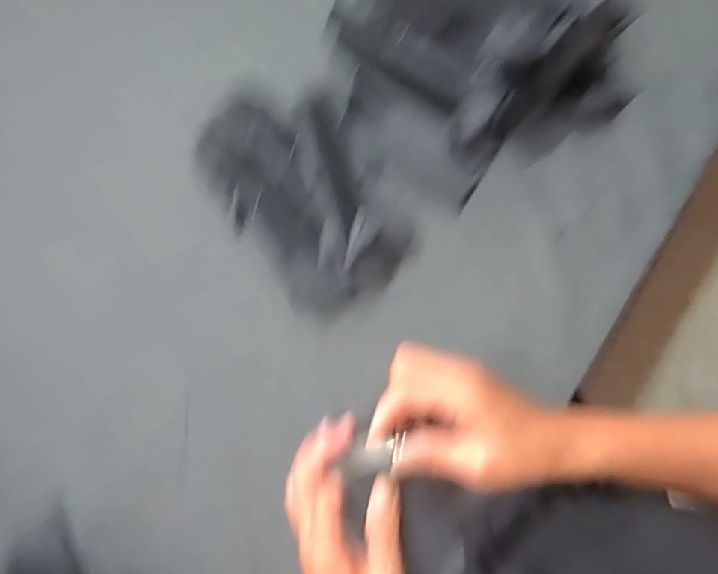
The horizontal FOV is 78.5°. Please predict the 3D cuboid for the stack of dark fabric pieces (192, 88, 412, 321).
[{"bbox_3d":[-0.045,-0.083,0.416,0.144,0.062,0.199,-36,79,-9],"label":"stack of dark fabric pieces"}]

